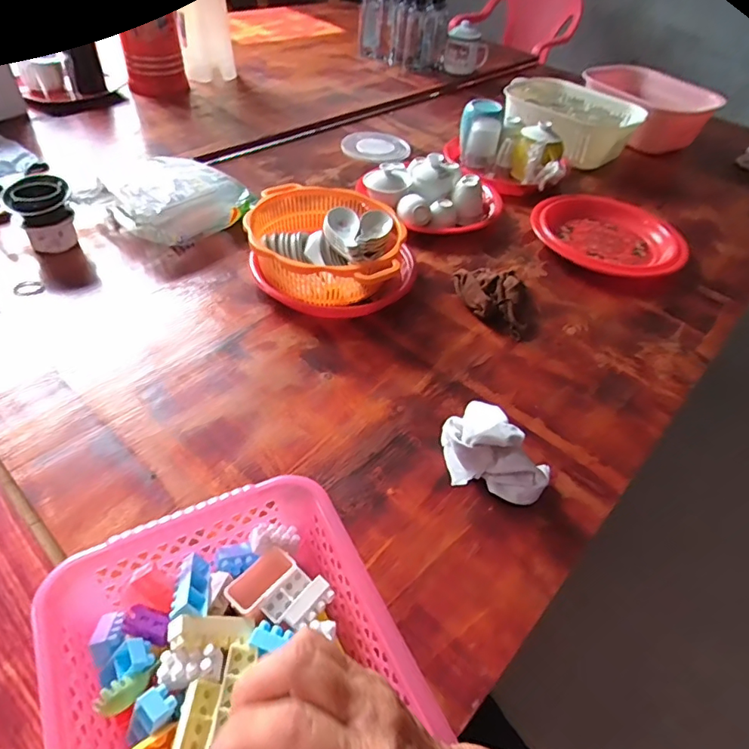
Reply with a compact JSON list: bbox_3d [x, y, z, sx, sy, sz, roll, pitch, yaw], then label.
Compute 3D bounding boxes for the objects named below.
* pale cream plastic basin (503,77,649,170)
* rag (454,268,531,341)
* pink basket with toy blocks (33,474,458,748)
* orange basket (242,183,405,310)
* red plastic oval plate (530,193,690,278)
[{"bbox_3d":[0.430,-0.555,1.150,0.291,0.096,0.270,-23,53,-26],"label":"pale cream plastic basin"},{"bbox_3d":[0.180,-0.111,0.742,0.093,0.040,0.141,-14,49,-19],"label":"rag"},{"bbox_3d":[-0.085,0.229,0.352,0.219,0.079,0.293,-18,51,-22],"label":"pink basket with toy blocks"},{"bbox_3d":[-0.069,-0.187,0.750,0.212,0.082,0.224,10,46,3],"label":"orange basket"},{"bbox_3d":[0.392,-0.236,0.879,0.251,0.033,0.223,33,51,24],"label":"red plastic oval plate"}]

